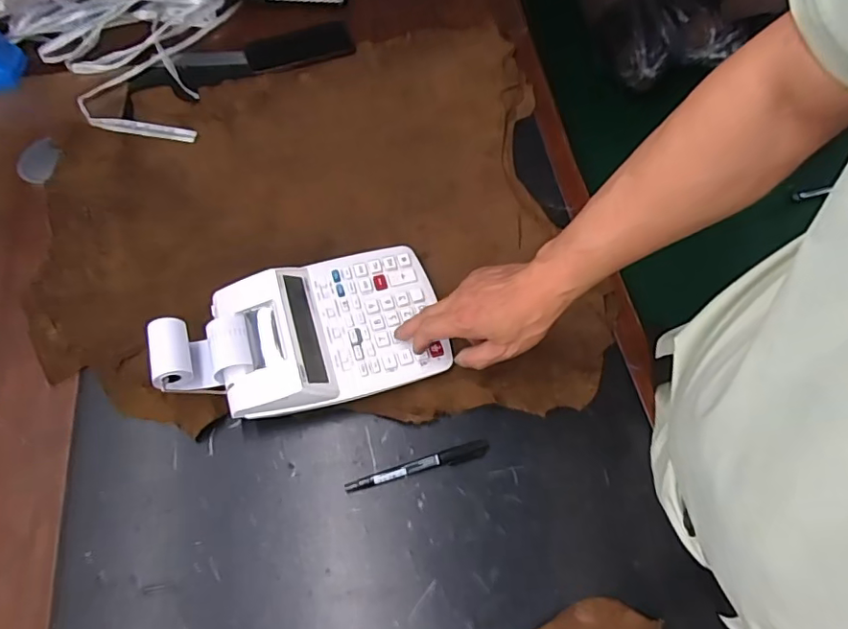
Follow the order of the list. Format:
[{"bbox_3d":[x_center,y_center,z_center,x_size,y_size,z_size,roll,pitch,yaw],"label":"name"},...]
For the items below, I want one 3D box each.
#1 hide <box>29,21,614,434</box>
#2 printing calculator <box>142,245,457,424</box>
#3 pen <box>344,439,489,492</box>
[{"bbox_3d":[-0.151,-0.143,0.675,0.622,0.018,0.581,-8,61,-2],"label":"hide"},{"bbox_3d":[-0.121,0.015,0.563,0.268,0.082,0.160,-13,61,-5],"label":"printing calculator"},{"bbox_3d":[-0.005,0.145,0.520,0.138,0.009,0.017,-16,61,-7],"label":"pen"}]

